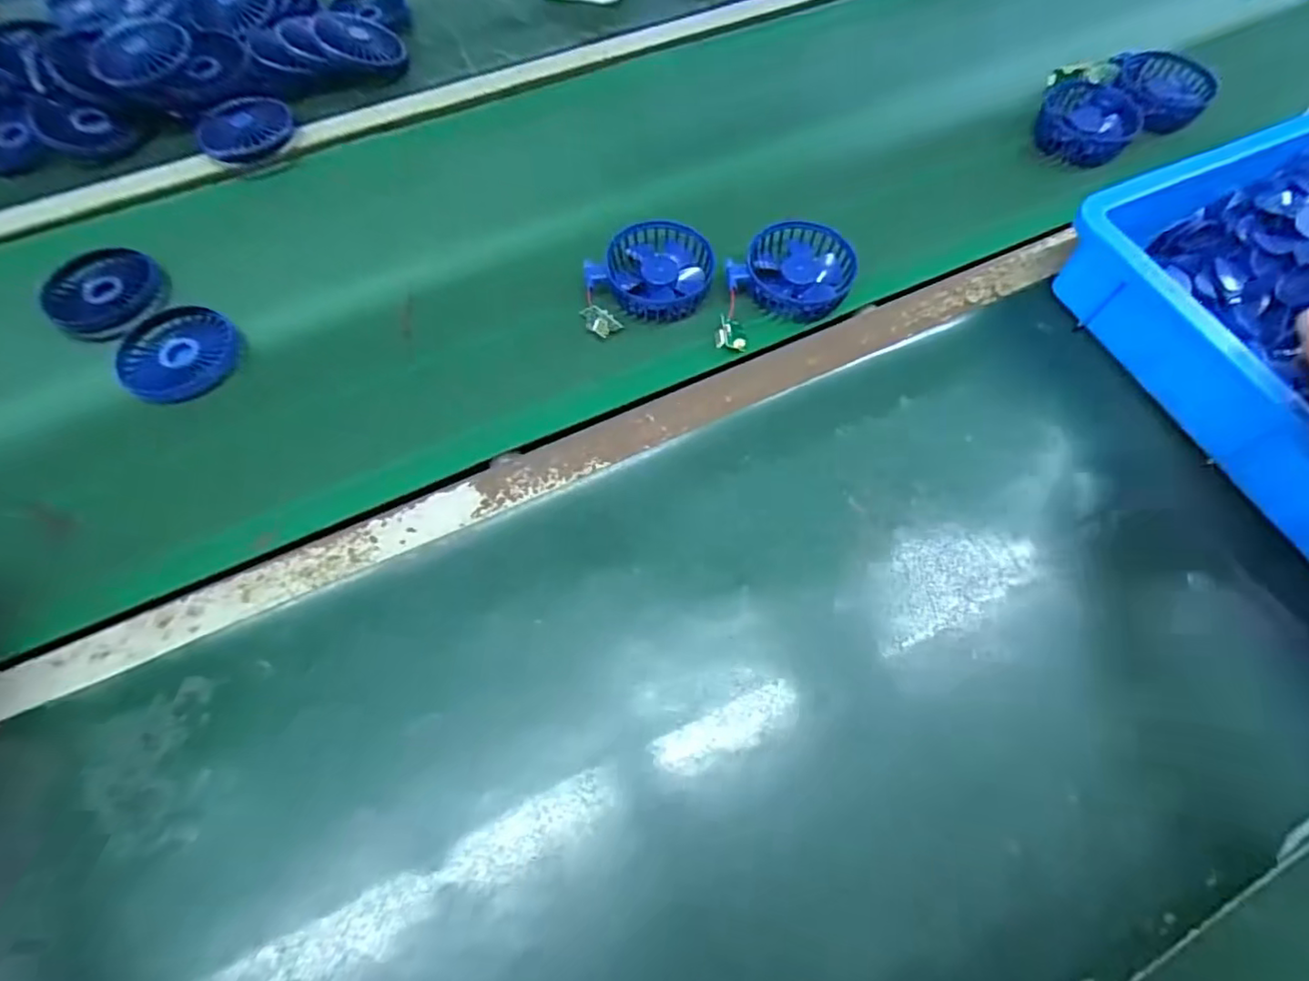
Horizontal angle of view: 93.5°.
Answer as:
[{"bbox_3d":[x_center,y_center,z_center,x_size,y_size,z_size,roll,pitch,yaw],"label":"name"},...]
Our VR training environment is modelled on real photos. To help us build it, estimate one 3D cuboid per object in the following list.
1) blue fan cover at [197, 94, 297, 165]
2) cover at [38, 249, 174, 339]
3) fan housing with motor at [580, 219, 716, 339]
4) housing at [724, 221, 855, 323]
[{"bbox_3d":[-0.381,-0.339,0.578,0.085,0.014,0.067,-38,84,-16],"label":"blue fan cover"},{"bbox_3d":[-0.452,-0.164,0.503,0.097,0.018,0.086,31,69,13],"label":"cover"},{"bbox_3d":[-0.009,-0.179,0.513,0.114,0.026,0.095,-15,66,-7],"label":"fan housing with motor"},{"bbox_3d":[0.119,-0.185,0.518,0.091,0.023,0.091,0,65,0],"label":"housing"}]

